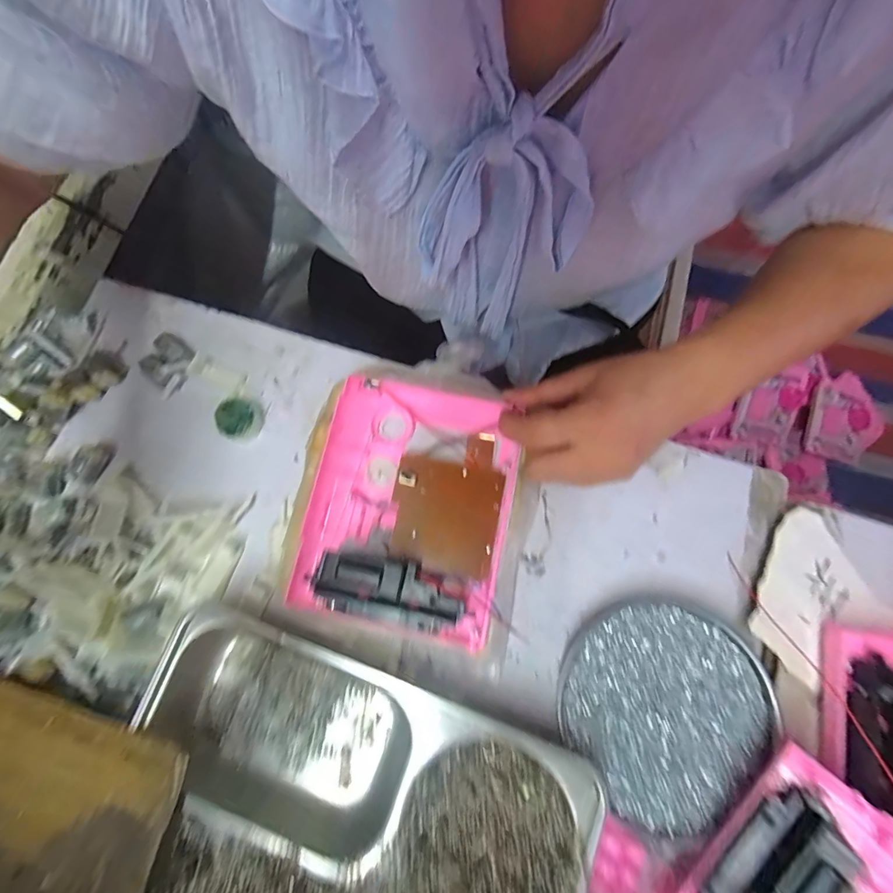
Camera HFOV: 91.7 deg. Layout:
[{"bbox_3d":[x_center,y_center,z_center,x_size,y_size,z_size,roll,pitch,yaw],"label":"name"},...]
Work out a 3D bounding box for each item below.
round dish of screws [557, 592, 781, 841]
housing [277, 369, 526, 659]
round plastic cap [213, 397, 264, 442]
[{"bbox_3d":[0.141,0.169,0.284,0.124,0.018,0.122,0,76,1],"label":"round dish of screws"},{"bbox_3d":[-0.025,0.036,0.297,0.131,0.019,0.162,13,74,4],"label":"housing"},{"bbox_3d":[-0.165,-0.021,0.347,0.039,0.018,0.033,31,79,8],"label":"round plastic cap"}]

